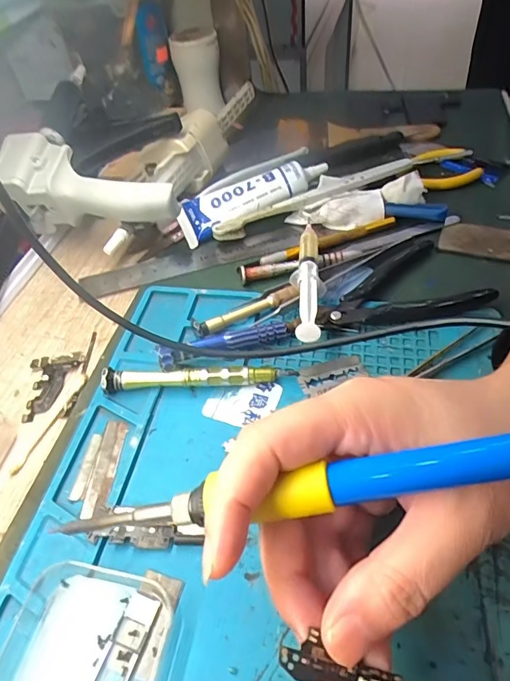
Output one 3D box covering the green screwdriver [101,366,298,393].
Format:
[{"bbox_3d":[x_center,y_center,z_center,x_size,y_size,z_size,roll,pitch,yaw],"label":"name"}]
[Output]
[{"bbox_3d":[-0.034,0.022,0.272,0.114,0.018,0.011,-6,48,2],"label":"green screwdriver"}]

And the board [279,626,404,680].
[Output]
[{"bbox_3d":[0.028,0.105,0.143,0.042,0.004,0.012,20,50,-5],"label":"board"}]

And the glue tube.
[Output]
[{"bbox_3d":[-0.002,-0.127,0.389,0.135,0.036,0.049,-23,50,-13],"label":"glue tube"}]

